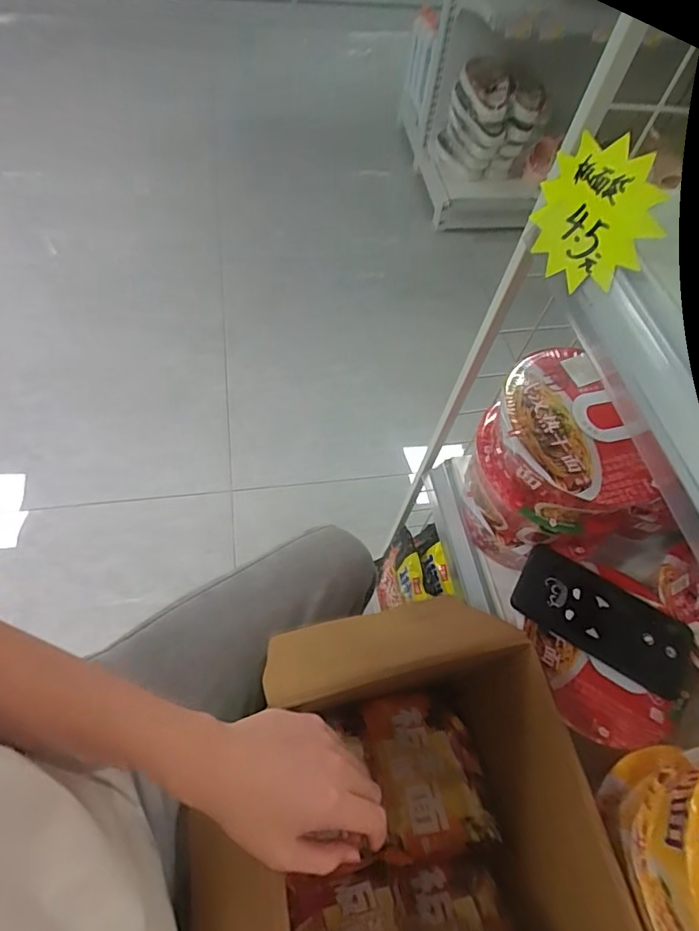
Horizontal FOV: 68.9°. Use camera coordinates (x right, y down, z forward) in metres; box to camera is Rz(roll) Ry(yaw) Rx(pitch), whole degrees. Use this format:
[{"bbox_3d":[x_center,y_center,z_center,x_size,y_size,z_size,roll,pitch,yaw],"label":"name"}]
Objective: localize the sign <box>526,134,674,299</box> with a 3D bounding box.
[{"bbox_3d":[0.155,-0.163,0.328,0.010,0.076,0.098,3,54,-28],"label":"sign"}]

